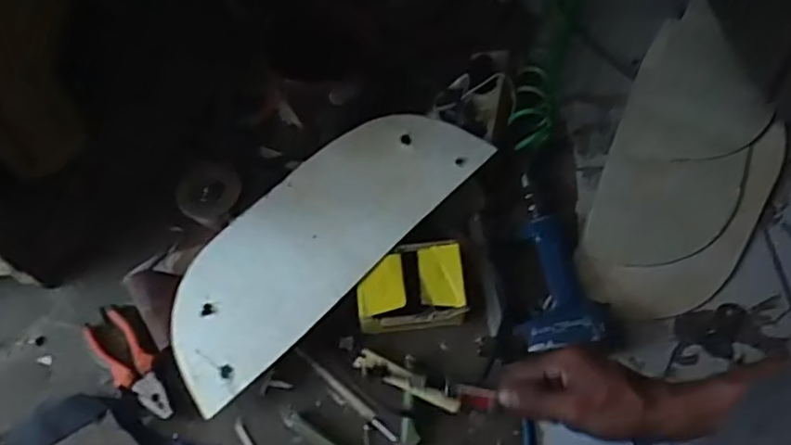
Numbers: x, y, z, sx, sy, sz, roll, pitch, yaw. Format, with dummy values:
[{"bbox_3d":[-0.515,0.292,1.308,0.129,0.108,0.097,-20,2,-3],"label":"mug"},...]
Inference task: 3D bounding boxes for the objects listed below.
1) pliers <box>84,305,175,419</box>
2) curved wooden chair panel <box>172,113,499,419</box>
[{"bbox_3d":[-0.293,0.156,0.733,0.046,0.023,0.155,-38,62,-20],"label":"pliers"},{"bbox_3d":[-0.086,0.009,0.771,0.156,0.039,0.439,38,66,25],"label":"curved wooden chair panel"}]

